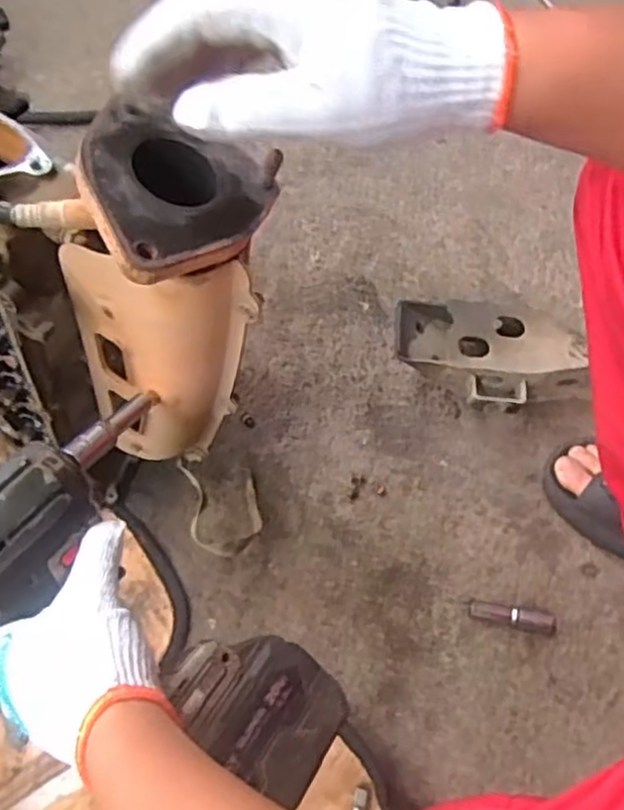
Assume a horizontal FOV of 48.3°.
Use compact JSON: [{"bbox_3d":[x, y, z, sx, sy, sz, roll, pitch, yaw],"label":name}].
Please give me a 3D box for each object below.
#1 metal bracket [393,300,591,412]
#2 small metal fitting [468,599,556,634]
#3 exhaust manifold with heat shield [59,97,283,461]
[{"bbox_3d":[0.199,-0.045,0.776,0.220,0.082,0.114,11,63,2],"label":"metal bracket"},{"bbox_3d":[0.197,0.206,0.681,0.083,0.020,0.020,12,63,3],"label":"small metal fitting"},{"bbox_3d":[-0.115,-0.034,0.514,0.119,0.337,0.097,13,58,-5],"label":"exhaust manifold with heat shield"}]

